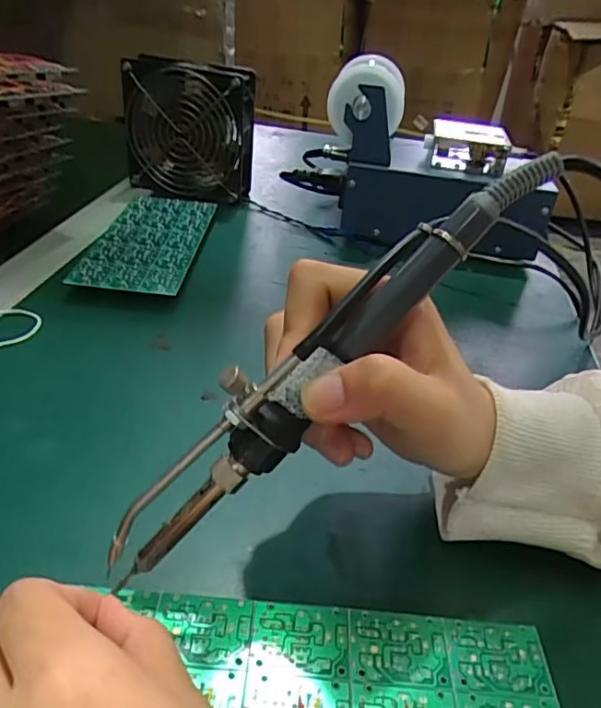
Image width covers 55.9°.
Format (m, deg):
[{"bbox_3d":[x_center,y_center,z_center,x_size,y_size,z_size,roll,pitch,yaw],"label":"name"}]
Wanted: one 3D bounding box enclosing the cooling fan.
[{"bbox_3d":[-0.112,-0.215,0.545,0.124,0.128,0.033,14,40,11],"label":"cooling fan"}]

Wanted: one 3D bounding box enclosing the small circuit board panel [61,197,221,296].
[{"bbox_3d":[-0.121,-0.092,0.455,0.076,0.004,0.163,6,37,0],"label":"small circuit board panel"}]

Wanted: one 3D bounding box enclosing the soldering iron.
[{"bbox_3d":[0.004,-0.001,0.191,0.197,0.034,0.024,-45,46,2],"label":"soldering iron"}]

